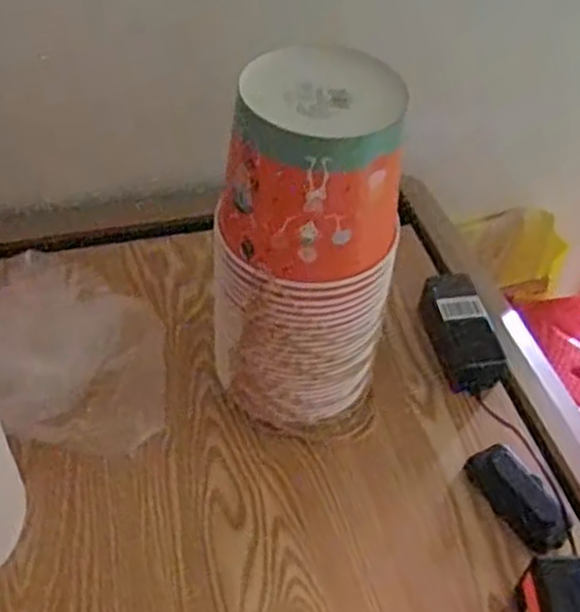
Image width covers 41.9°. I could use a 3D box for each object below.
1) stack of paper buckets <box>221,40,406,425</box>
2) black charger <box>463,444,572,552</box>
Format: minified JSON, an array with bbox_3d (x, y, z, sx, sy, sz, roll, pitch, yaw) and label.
[{"bbox_3d":[0.014,-0.036,0.682,0.142,0.335,0.139,-19,52,-23],"label":"stack of paper buckets"},{"bbox_3d":[0.214,0.179,0.709,0.041,0.030,0.118,-15,38,-20],"label":"black charger"}]

